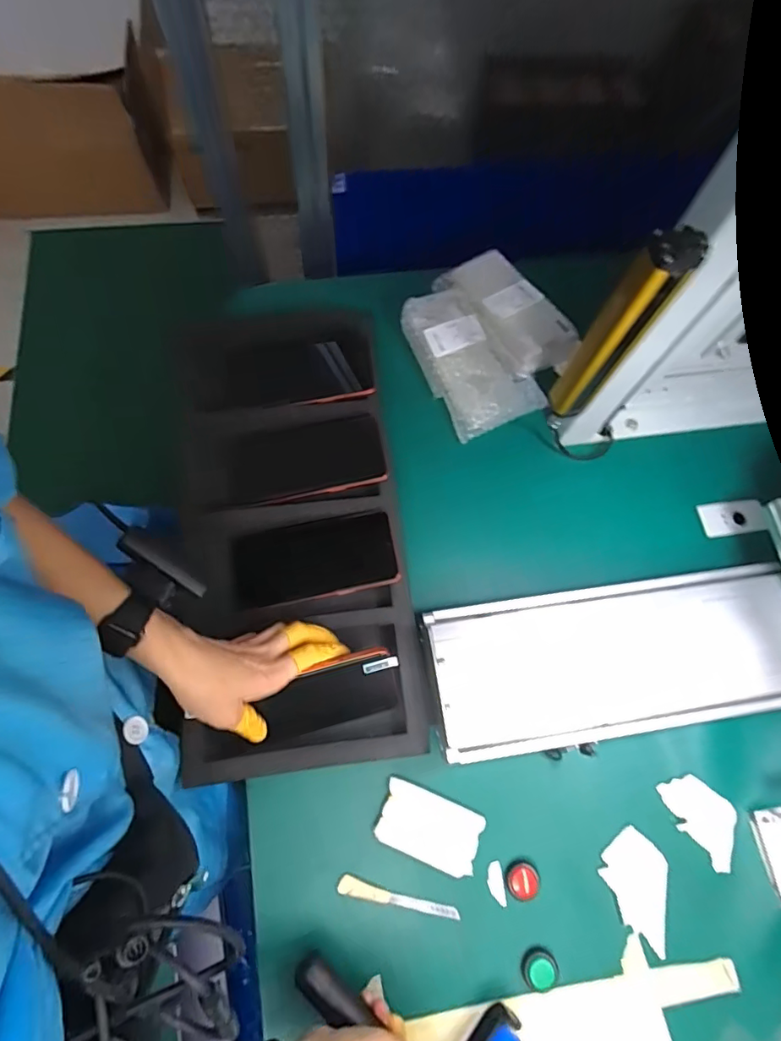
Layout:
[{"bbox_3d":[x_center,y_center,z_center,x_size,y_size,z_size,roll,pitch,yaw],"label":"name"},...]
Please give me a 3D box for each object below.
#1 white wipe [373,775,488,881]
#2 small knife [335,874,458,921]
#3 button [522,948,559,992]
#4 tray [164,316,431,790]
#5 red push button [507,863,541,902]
[{"bbox_3d":[0.037,0.291,0.497,0.094,0.004,0.056,21,72,5],"label":"white wipe"},{"bbox_3d":[0.007,0.349,0.482,0.112,0.008,0.015,16,72,3],"label":"small knife"},{"bbox_3d":[0.133,0.396,0.464,0.030,0.014,0.024,-15,73,-7],"label":"button"},{"bbox_3d":[-0.104,-0.014,0.543,0.219,0.065,0.499,-6,72,-4],"label":"tray"},{"bbox_3d":[0.124,0.335,0.485,0.029,0.008,0.031,1,72,-2],"label":"red push button"}]

